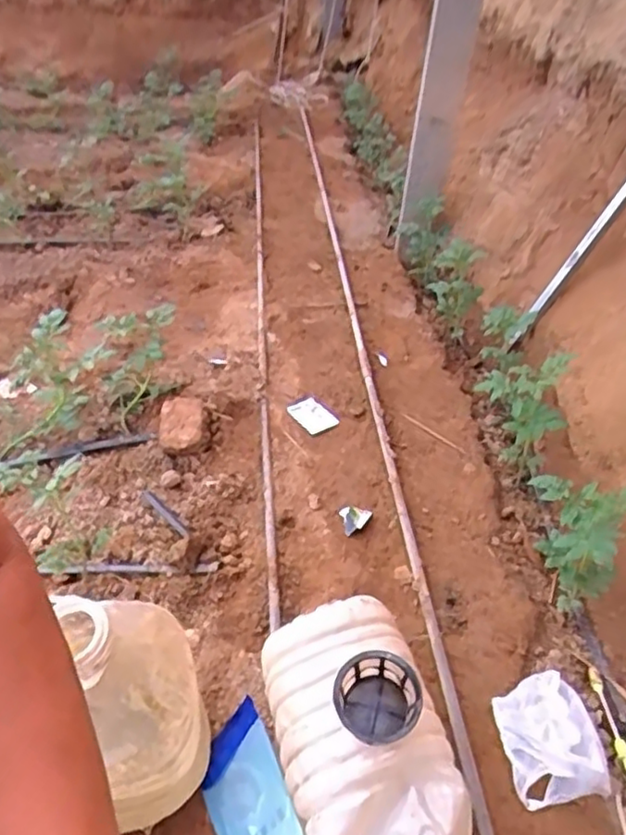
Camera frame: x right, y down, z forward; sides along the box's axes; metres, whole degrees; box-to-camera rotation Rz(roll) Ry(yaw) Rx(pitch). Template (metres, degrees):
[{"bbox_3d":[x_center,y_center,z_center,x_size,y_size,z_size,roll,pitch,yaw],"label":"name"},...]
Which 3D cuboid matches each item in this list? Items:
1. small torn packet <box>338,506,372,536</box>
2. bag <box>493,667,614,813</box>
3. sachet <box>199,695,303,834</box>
[{"bbox_3d":[0.089,0.225,1.463,0.071,0.036,0.073,-27,48,-30],"label":"small torn packet"},{"bbox_3d":[0.386,0.515,1.064,0.160,0.075,0.195,-8,40,-11],"label":"bag"},{"bbox_3d":[-0.100,0.581,0.993,0.155,0.013,0.225,-47,48,8],"label":"sachet"}]

